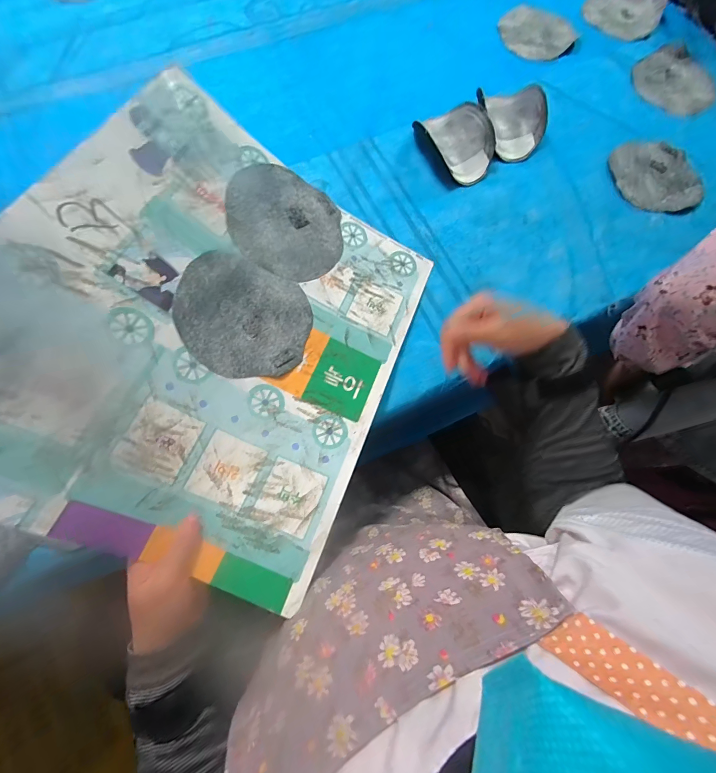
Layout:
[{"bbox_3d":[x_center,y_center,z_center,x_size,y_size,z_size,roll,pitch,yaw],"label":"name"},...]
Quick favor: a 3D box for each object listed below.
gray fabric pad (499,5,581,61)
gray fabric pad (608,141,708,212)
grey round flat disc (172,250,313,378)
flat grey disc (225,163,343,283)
[{"bbox_3d":[0.335,-0.673,0.671,0.140,0.005,0.144,40,76,12],"label":"gray fabric pad"},{"bbox_3d":[0.480,-0.338,0.567,0.132,0.010,0.138,-18,73,-7],"label":"gray fabric pad"},{"bbox_3d":[-0.127,-0.078,0.403,0.145,0.006,0.132,18,74,-24],"label":"grey round flat disc"},{"bbox_3d":[-0.089,-0.205,0.446,0.143,0.004,0.140,5,79,-26],"label":"flat grey disc"}]

